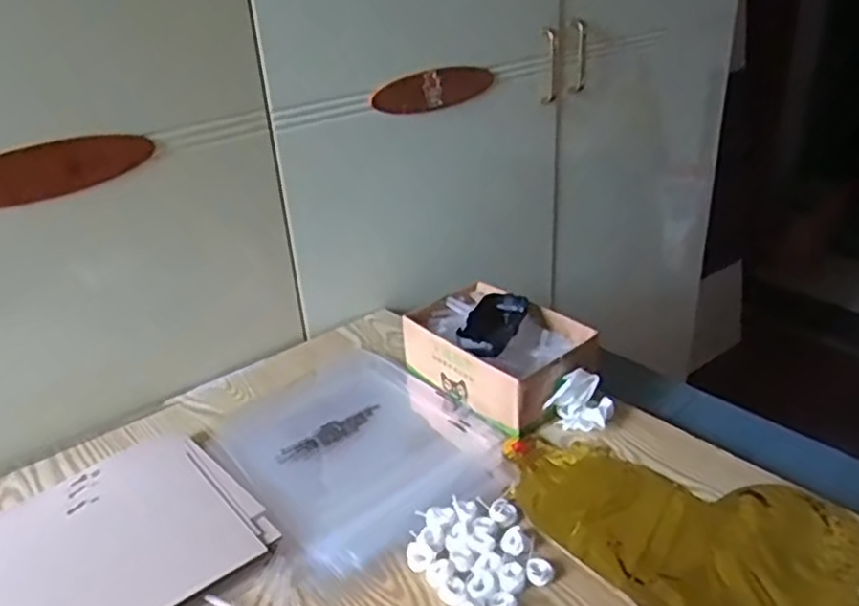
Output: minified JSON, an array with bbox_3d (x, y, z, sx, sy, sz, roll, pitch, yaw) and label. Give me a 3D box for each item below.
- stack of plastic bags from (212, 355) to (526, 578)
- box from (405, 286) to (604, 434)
[{"bbox_3d":[-0.074,0.134,0.682,0.220,0.018,0.265,-21,32,-31],"label":"stack of plastic bags"},{"bbox_3d":[0.072,0.047,0.744,0.131,0.072,0.193,-24,34,-35],"label":"box"}]

